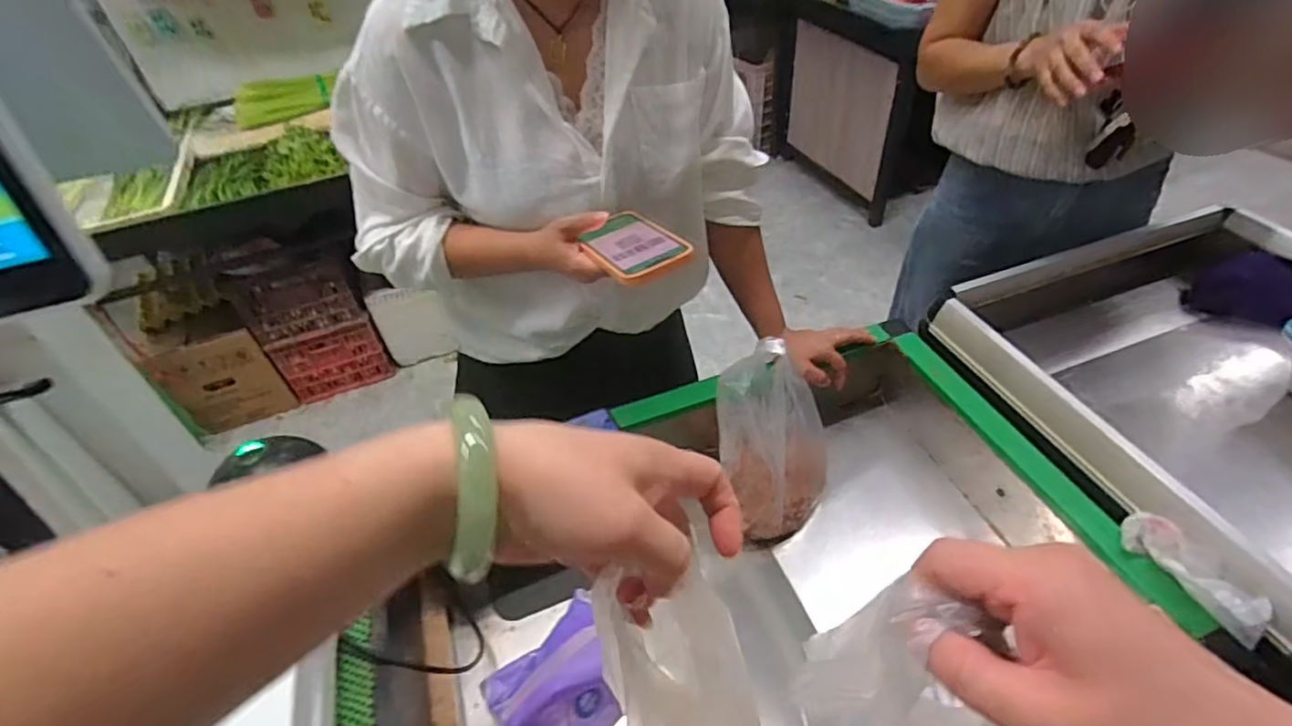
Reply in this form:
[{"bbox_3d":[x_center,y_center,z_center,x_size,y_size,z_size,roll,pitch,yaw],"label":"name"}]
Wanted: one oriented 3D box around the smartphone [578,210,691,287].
[{"bbox_3d":[-0.014,-0.115,0.619,0.074,0.012,0.135,-28,36,-13],"label":"smartphone"}]

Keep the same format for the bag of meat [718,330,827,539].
[{"bbox_3d":[0.155,0.092,0.781,0.148,0.256,0.084,-23,26,-16],"label":"bag of meat"}]

